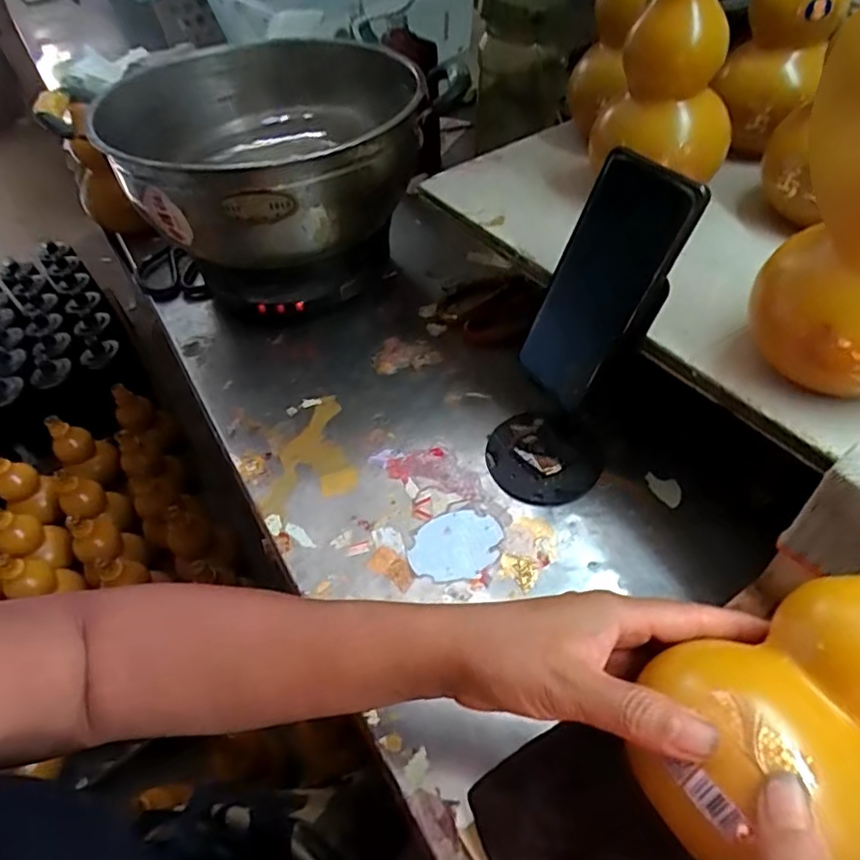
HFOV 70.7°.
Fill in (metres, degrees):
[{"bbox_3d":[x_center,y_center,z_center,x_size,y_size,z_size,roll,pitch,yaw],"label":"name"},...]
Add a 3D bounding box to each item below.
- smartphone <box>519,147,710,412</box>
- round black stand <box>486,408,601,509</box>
[{"bbox_3d":[0.114,-0.097,0.416,0.010,0.168,0.079,-6,47,-35],"label":"smartphone"},{"bbox_3d":[0.093,0.019,0.500,0.088,0.013,0.093,-3,47,3],"label":"round black stand"}]

